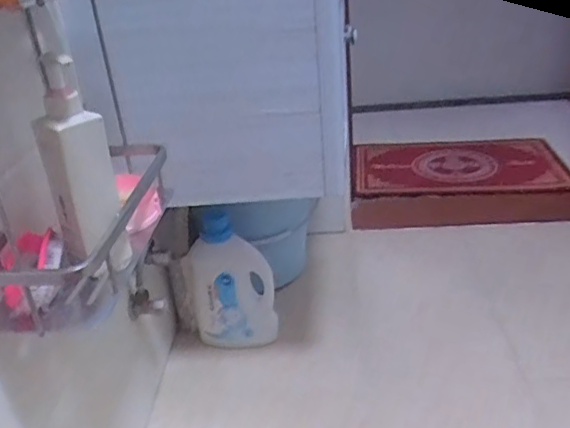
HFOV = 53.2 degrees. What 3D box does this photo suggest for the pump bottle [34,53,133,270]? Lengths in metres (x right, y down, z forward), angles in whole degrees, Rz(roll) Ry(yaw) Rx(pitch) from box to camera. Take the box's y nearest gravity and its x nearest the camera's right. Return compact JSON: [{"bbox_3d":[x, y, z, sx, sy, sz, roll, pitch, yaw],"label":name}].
[{"bbox_3d":[-0.217,-0.046,0.606,0.068,0.226,0.051,-16,30,-20],"label":"pump bottle"}]

